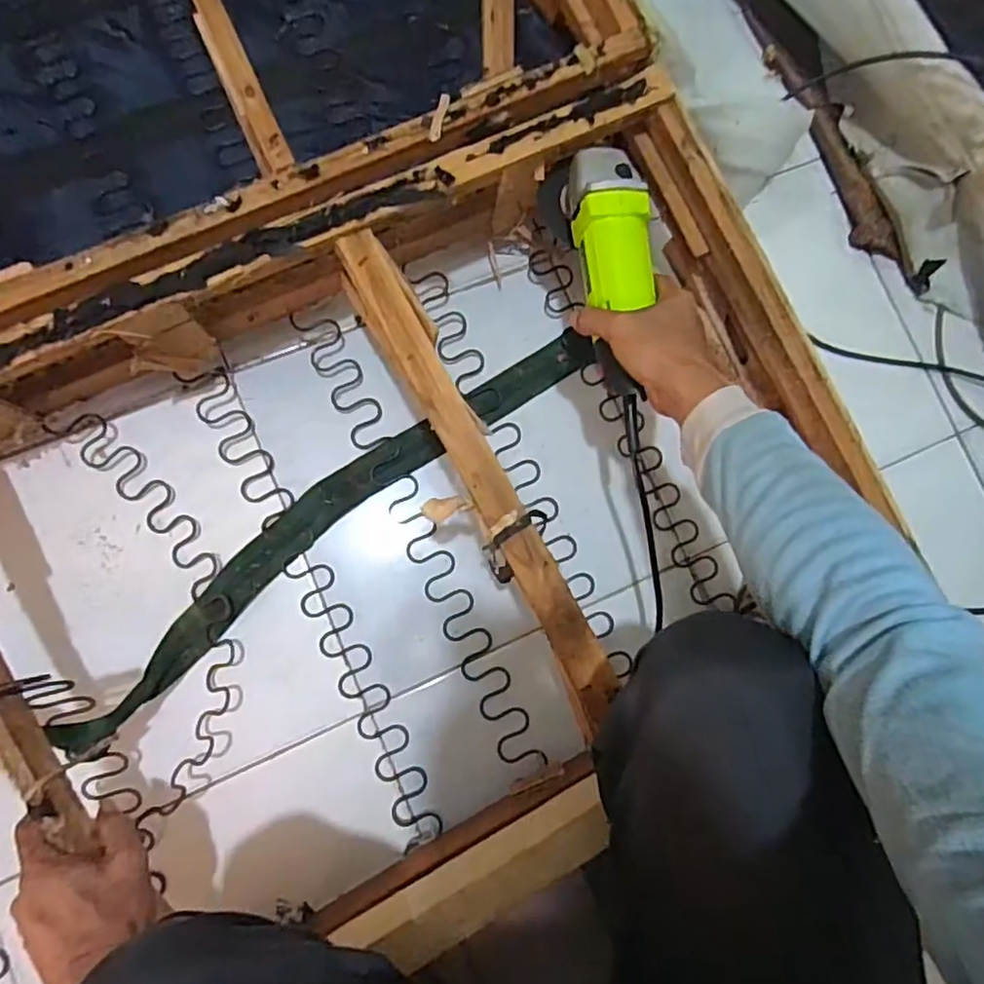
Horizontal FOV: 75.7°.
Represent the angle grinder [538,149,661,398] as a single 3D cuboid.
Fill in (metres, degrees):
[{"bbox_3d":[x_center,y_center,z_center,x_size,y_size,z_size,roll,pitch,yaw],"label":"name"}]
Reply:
[{"bbox_3d":[0.108,-0.213,0.590,0.078,0.089,0.248,-8,73,-8],"label":"angle grinder"}]

